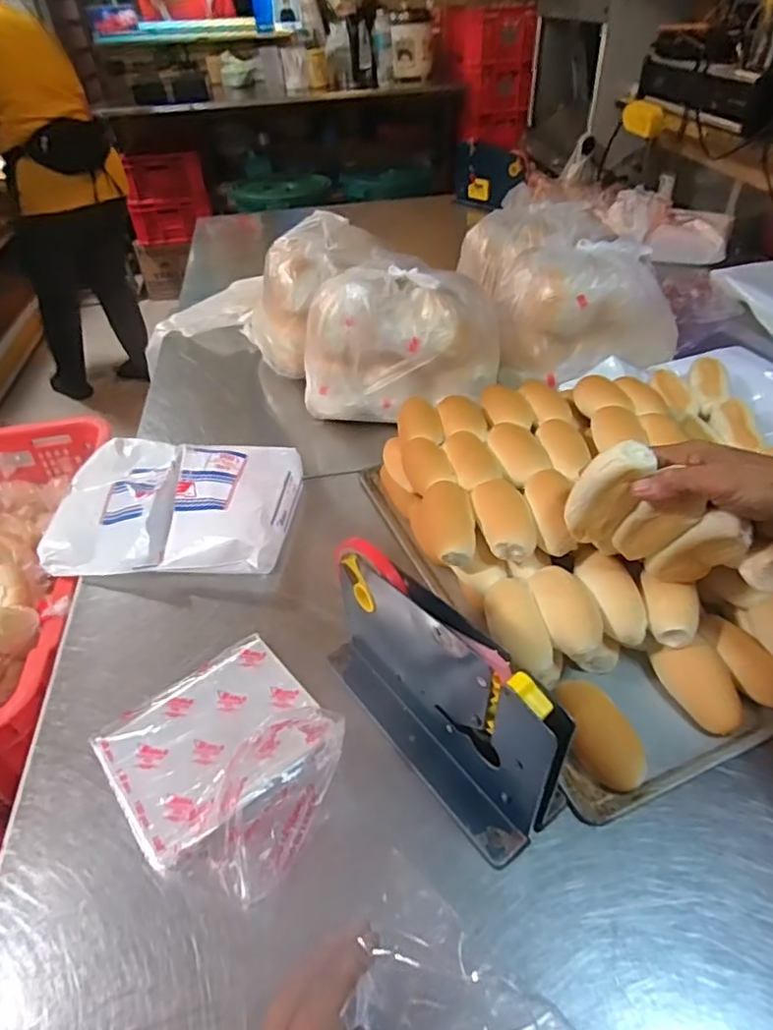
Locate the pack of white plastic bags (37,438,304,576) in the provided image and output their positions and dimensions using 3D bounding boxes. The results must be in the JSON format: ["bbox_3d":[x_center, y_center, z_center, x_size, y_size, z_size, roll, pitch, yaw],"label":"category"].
[{"bbox_3d":[-0.239,-0.014,0.676,0.269,0.059,0.195,3,42,6],"label":"pack of white plastic bags"}]

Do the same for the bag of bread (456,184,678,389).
[{"bbox_3d":[0.260,-0.349,0.879,0.258,0.142,0.351,-5,42,-2],"label":"bag of bread"}]

